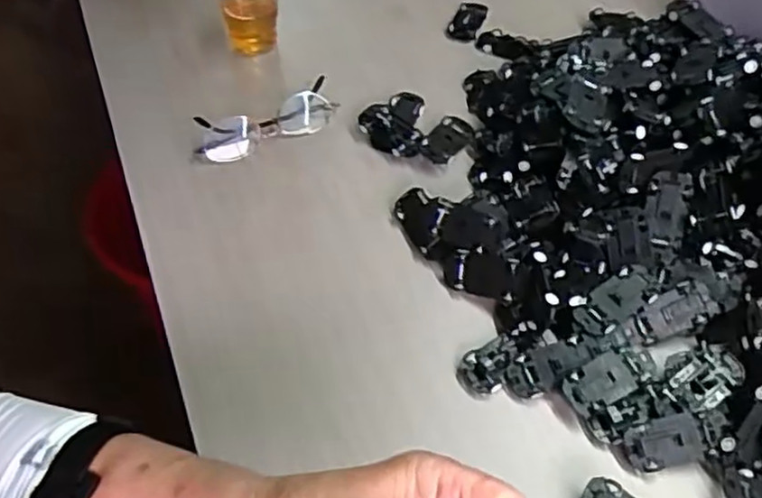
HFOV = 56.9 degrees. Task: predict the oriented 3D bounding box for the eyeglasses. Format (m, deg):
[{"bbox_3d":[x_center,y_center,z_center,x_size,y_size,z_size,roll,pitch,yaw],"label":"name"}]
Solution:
[{"bbox_3d":[-0.101,-0.111,0.622,0.126,0.035,0.031,-23,55,-14],"label":"eyeglasses"}]

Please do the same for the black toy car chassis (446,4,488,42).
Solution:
[{"bbox_3d":[0.090,-0.236,0.730,0.033,0.010,0.057,20,56,18],"label":"black toy car chassis"}]

